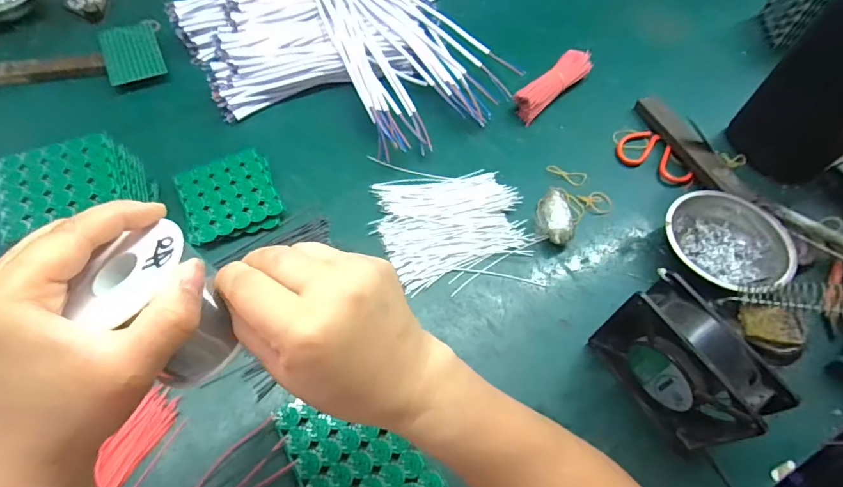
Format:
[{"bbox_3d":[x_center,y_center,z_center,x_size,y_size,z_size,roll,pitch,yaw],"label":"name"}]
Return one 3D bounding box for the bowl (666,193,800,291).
[{"bbox_3d":[0.329,0.000,0.482,0.129,0.040,0.123,-5,59,-7],"label":"bowl"}]

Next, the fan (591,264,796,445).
[{"bbox_3d":[0.209,0.103,0.364,0.043,0.123,0.115,-27,64,-19],"label":"fan"}]

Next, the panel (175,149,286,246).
[{"bbox_3d":[-0.218,-0.052,0.497,0.101,0.015,0.115,-21,62,-16],"label":"panel"}]

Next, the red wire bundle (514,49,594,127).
[{"bbox_3d":[0.189,-0.227,0.621,0.040,0.034,0.154,39,64,19],"label":"red wire bundle"}]

